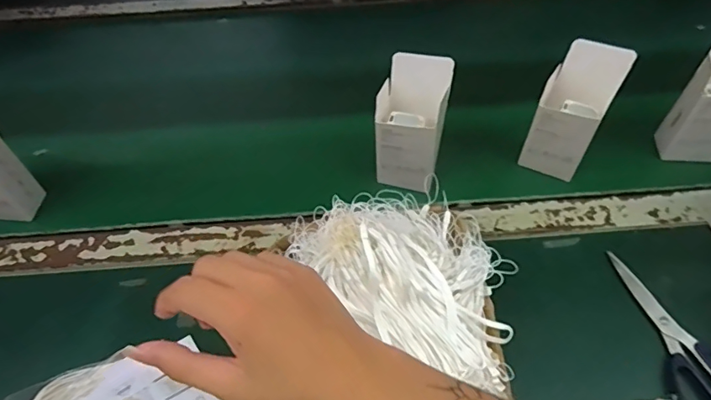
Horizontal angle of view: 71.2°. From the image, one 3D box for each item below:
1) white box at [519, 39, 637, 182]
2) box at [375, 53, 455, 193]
[{"bbox_3d":[0.233,-0.093,0.538,0.063,0.149,0.049,26,60,19],"label":"white box"},{"bbox_3d":[0.059,-0.077,0.532,0.069,0.146,0.055,8,55,8],"label":"box"}]

